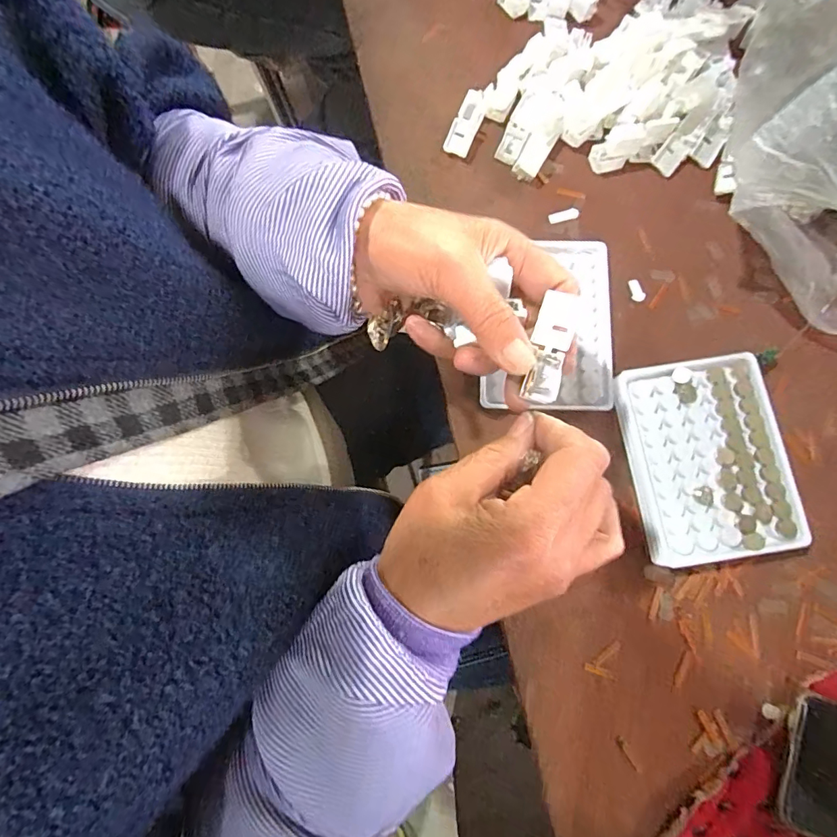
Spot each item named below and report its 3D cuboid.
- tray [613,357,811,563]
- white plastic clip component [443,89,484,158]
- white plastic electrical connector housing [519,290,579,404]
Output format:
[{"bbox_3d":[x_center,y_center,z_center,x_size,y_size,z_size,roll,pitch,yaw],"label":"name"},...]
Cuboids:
[{"bbox_3d":[0.193,0.028,0.316,0.100,0.024,0.129,-10,79,-1],"label":"tray"},{"bbox_3d":[0.039,-0.241,0.376,0.020,0.007,0.053,23,80,5],"label":"white plastic clip component"},{"bbox_3d":[0.067,-0.035,0.237,0.019,0.013,0.054,15,89,3],"label":"white plastic electrical connector housing"}]

